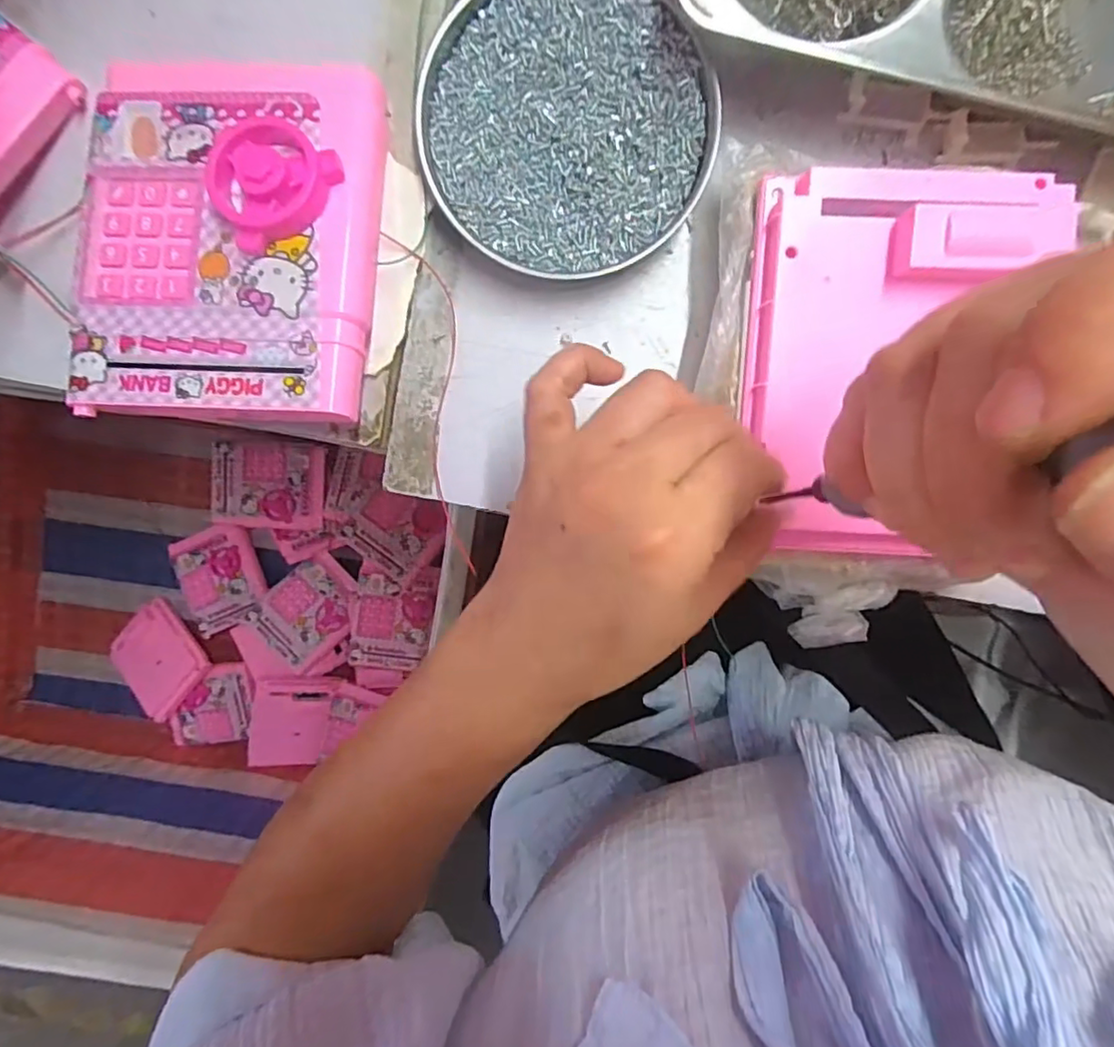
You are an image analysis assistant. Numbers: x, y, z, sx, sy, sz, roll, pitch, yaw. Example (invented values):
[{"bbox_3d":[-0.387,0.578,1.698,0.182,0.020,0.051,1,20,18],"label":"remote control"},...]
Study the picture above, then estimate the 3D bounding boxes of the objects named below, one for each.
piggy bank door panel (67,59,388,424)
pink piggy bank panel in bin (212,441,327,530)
[{"bbox_3d":[-0.148,-0.127,0.265,0.125,0.031,0.159,2,86,4],"label":"piggy bank door panel"},{"bbox_3d":[-0.433,-0.055,0.897,0.159,0.019,0.137,6,112,-7],"label":"pink piggy bank panel in bin"}]

